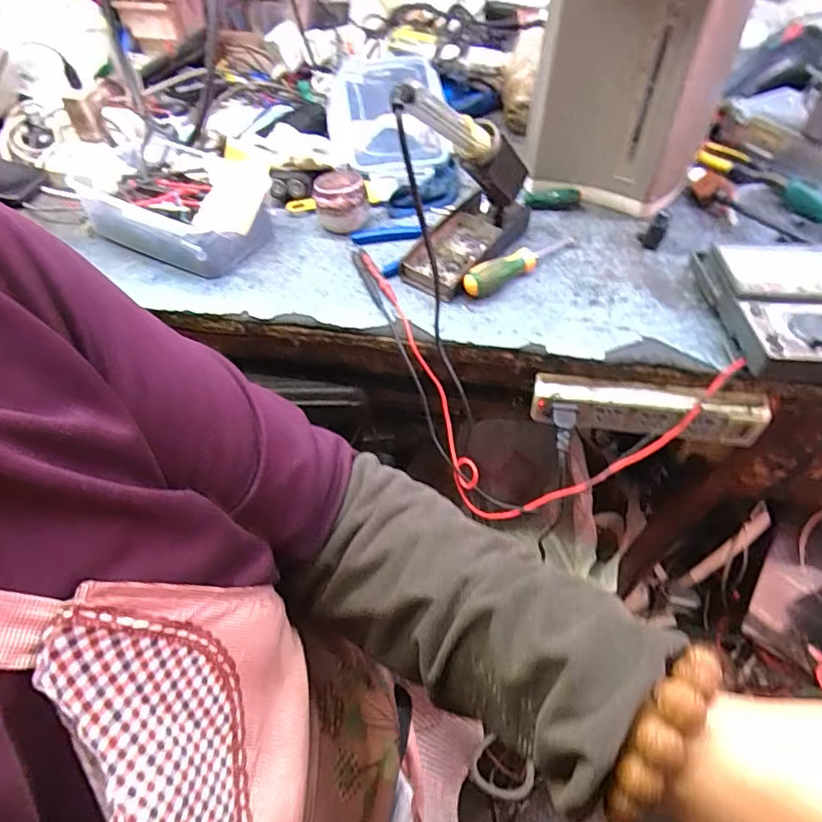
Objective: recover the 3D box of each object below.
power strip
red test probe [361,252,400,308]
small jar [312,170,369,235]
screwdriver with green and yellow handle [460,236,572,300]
[{"bbox_3d":[0.227,0.000,0.539,0.211,0.052,0.028,7,50,7],"label":"power strip"},{"bbox_3d":[-0.034,-0.141,0.590,0.011,0.007,0.099,-19,52,-15],"label":"red test probe"},{"bbox_3d":[-0.082,-0.244,0.647,0.061,0.057,0.060,-8,50,-6],"label":"small jar"},{"bbox_3d":[0.118,-0.161,0.591,0.158,0.028,0.022,-33,56,-24],"label":"screwdriver with green and yellow handle"}]

